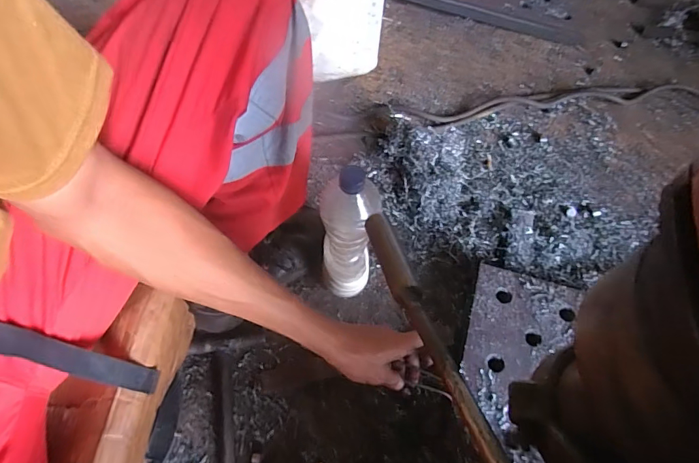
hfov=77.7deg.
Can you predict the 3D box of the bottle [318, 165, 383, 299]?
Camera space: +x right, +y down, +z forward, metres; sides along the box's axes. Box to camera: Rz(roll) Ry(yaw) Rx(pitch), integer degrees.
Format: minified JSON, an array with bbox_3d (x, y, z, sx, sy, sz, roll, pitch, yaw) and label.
[{"bbox_3d":[-0.002,0.019,0.643,0.083,0.309,0.069,8,62,1],"label":"bottle"}]

